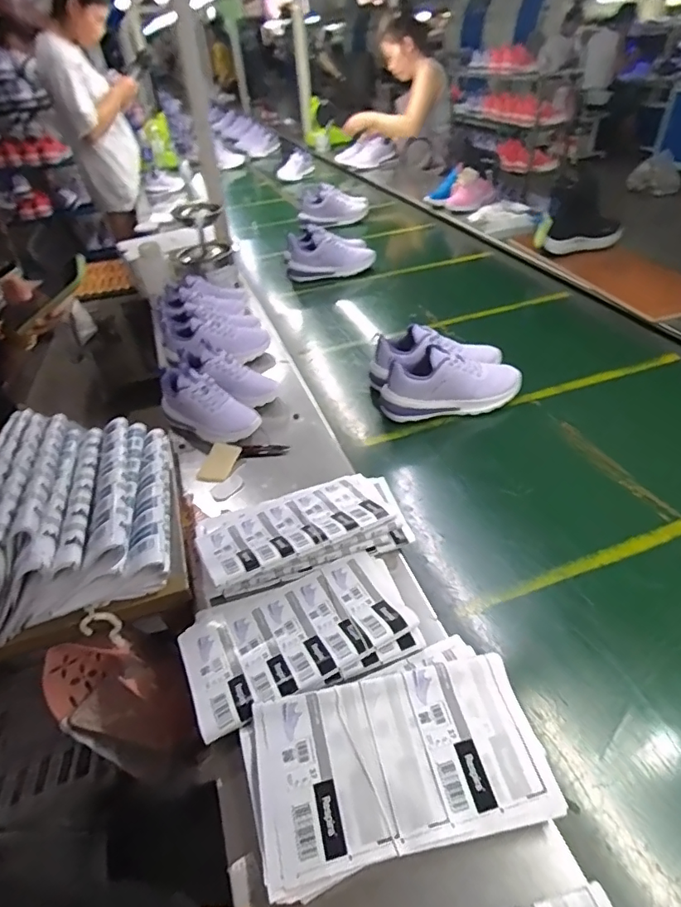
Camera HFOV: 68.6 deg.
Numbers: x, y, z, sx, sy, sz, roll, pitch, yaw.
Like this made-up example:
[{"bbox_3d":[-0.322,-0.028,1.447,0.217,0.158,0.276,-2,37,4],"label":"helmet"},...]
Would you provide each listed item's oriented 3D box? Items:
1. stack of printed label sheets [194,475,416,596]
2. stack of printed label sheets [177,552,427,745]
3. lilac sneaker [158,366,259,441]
[{"bbox_3d":[-0.053,0.083,0.655,0.270,0.052,0.160,-18,42,-14],"label":"stack of printed label sheets"},{"bbox_3d":[-0.047,0.197,0.552,0.247,0.033,0.144,-18,42,-14],"label":"stack of printed label sheets"},{"bbox_3d":[-0.229,-0.086,0.859,0.180,0.088,0.084,28,46,28],"label":"lilac sneaker"}]

